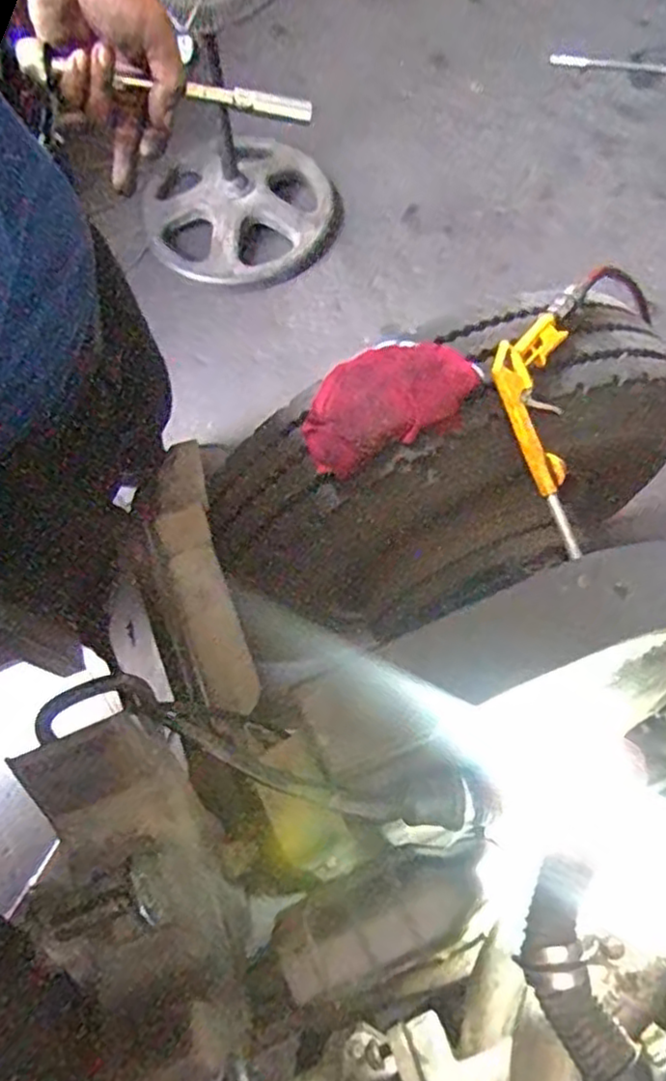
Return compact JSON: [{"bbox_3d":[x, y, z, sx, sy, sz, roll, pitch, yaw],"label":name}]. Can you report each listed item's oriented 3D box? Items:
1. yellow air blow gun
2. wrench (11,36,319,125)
[{"bbox_3d":[0.197,-0.116,0.685,0.083,0.050,0.244,2,68,0],"label":"yellow air blow gun"},{"bbox_3d":[-0.126,-0.356,0.547,0.223,0.020,0.014,1,70,-18],"label":"wrench"}]

